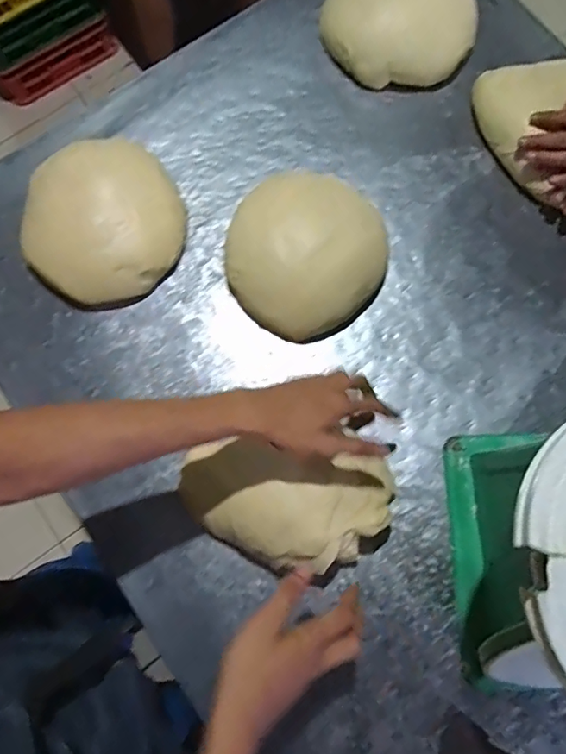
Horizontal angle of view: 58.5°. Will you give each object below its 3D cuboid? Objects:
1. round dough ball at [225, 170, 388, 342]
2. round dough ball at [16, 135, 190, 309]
[{"bbox_3d":[0.021,-0.146,0.619,0.195,0.084,0.177,28,79,7],"label":"round dough ball"},{"bbox_3d":[-0.228,-0.195,0.643,0.195,0.065,0.199,0,78,1],"label":"round dough ball"}]

